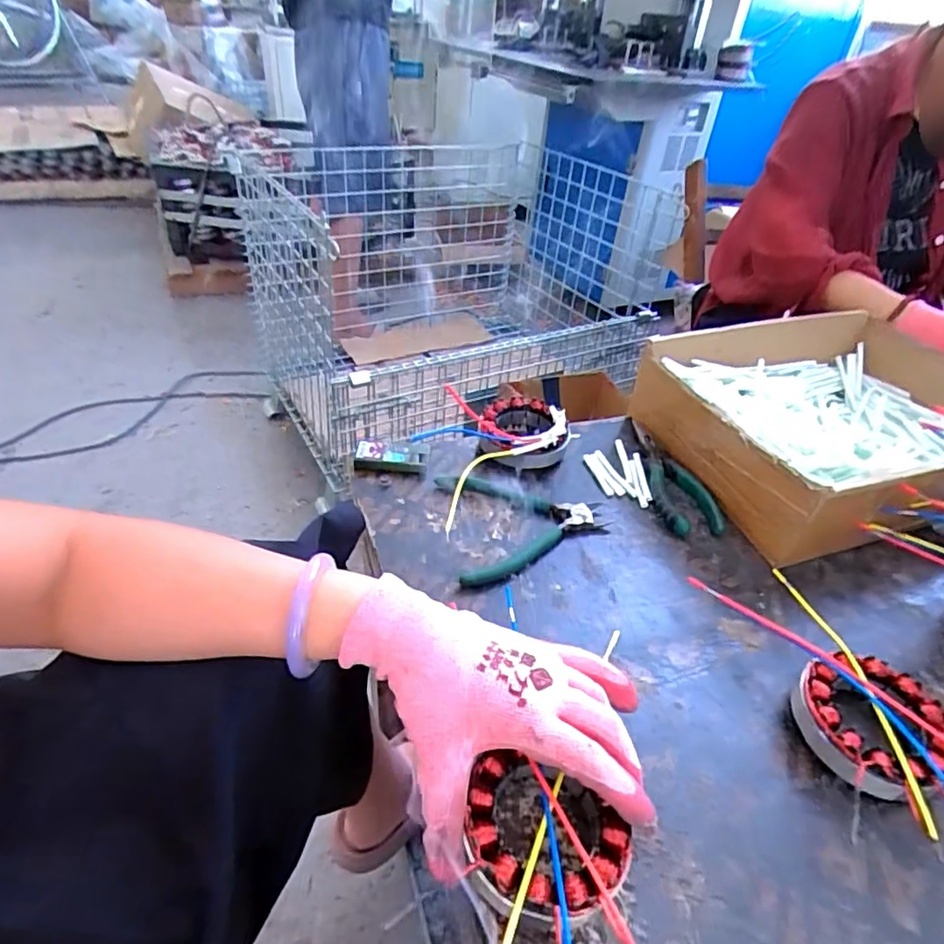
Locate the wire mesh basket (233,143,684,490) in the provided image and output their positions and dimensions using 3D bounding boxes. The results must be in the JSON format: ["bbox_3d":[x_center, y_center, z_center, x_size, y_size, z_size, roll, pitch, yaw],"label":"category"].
[{"bbox_3d":[-0.058,-0.463,1.530,0.893,0.536,0.801,-17,43,-25],"label":"wire mesh basket"}]

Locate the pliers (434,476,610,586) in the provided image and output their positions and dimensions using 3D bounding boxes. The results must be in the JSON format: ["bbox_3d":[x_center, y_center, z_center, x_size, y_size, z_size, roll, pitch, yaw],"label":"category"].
[{"bbox_3d":[0.045,0.038,0.499,0.130,0.009,0.116,-6,40,-14],"label":"pliers"}]

